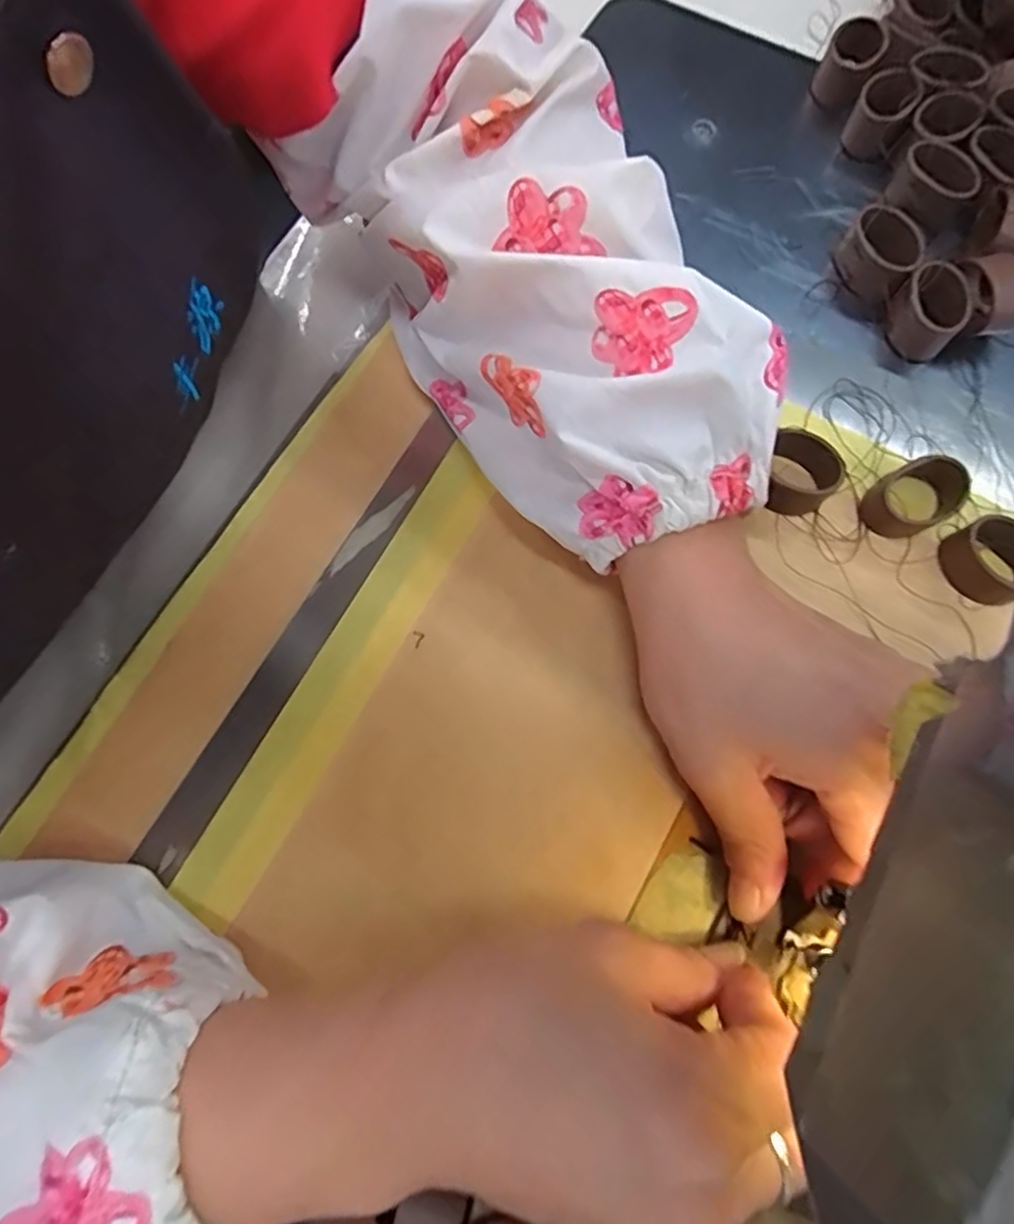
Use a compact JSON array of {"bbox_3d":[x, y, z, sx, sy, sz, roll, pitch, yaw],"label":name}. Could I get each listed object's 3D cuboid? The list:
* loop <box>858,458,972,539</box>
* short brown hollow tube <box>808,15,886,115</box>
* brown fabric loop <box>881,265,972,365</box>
[{"bbox_3d":[0.150,-0.042,0.238,0.033,0.016,0.024,-32,78,-8],"label":"loop"},{"bbox_3d":[0.154,-0.248,0.296,0.022,0.025,0.032,27,77,6],"label":"short brown hollow tube"},{"bbox_3d":[0.167,-0.120,0.257,0.027,0.022,0.029,41,79,9],"label":"brown fabric loop"}]

